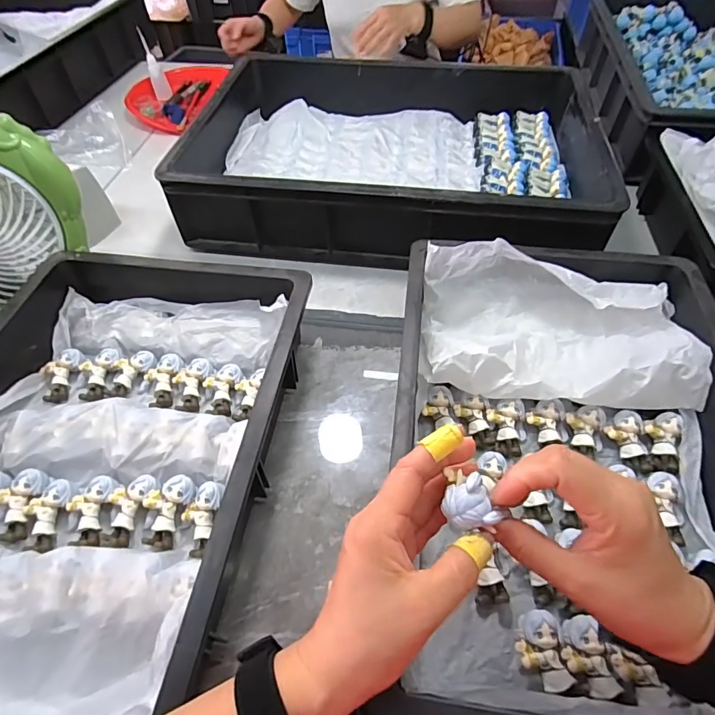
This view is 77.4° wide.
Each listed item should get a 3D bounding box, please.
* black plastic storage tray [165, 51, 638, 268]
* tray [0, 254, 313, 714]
[{"bbox_3d":[0.056,-0.314,0.692,0.560,0.120,0.395,6,53,6],"label":"black plastic storage tray"},{"bbox_3d":[-0.232,0.086,0.404,0.306,0.098,0.442,7,53,6],"label":"tray"}]

